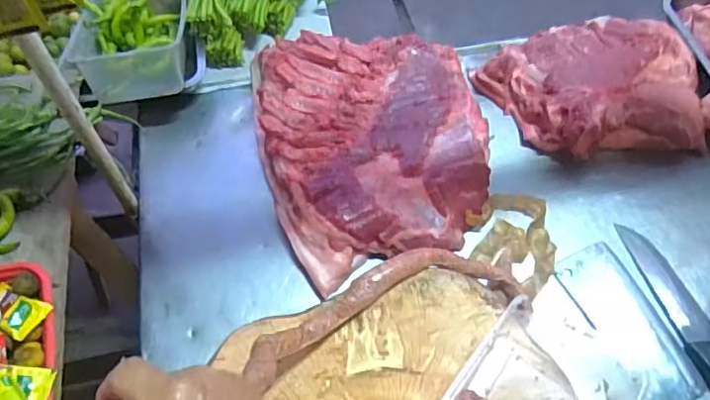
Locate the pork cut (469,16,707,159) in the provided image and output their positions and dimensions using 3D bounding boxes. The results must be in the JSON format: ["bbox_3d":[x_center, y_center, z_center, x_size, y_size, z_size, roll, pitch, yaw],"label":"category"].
[{"bbox_3d":[0.386,-0.187,0.879,0.340,0.078,0.247,-5,60,-6],"label":"pork cut"}]

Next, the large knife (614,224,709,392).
[{"bbox_3d":[0.437,0.162,0.708,0.056,0.016,0.312,-14,61,-10],"label":"large knife"}]

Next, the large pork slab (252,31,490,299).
[{"bbox_3d":[0.028,-0.089,0.819,0.322,0.052,0.390,-8,60,-7],"label":"large pork slab"}]

